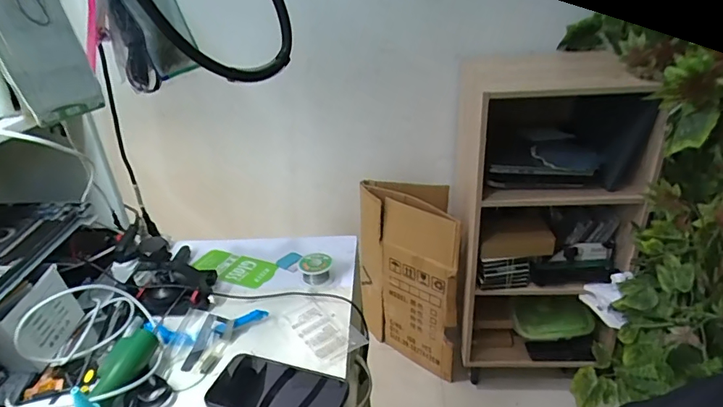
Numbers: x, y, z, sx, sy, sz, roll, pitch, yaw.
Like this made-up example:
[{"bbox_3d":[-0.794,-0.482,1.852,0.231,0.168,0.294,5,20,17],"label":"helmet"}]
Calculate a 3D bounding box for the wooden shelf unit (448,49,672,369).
[{"bbox_3d":[0.474,0.061,1.214,0.411,0.817,0.280,5,29,17],"label":"wooden shelf unit"}]

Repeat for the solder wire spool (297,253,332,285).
[{"bbox_3d":[-0.071,0.099,0.707,0.049,0.029,0.049,-3,27,2],"label":"solder wire spool"}]

